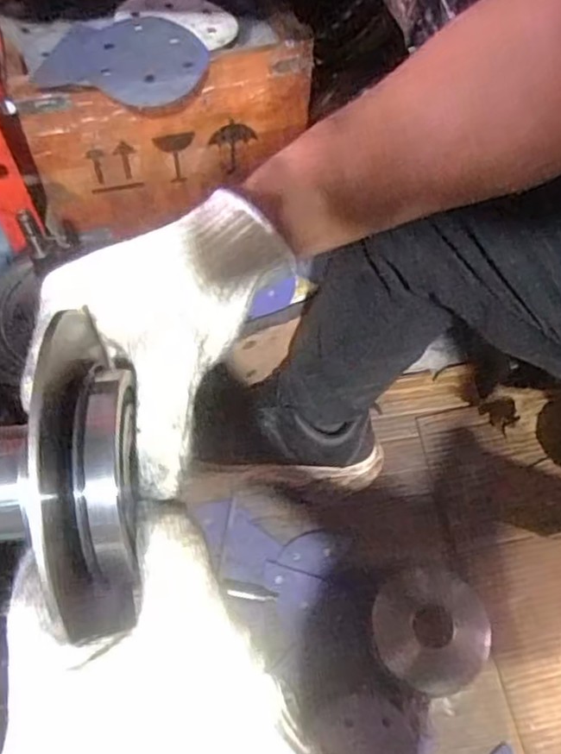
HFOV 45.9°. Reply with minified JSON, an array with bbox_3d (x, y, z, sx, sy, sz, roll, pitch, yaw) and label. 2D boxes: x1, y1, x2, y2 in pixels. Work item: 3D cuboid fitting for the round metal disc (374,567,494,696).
[{"bbox_3d":[0.170,0.282,0.742,0.127,0.006,0.128,1,62,-1],"label":"round metal disc"}]

